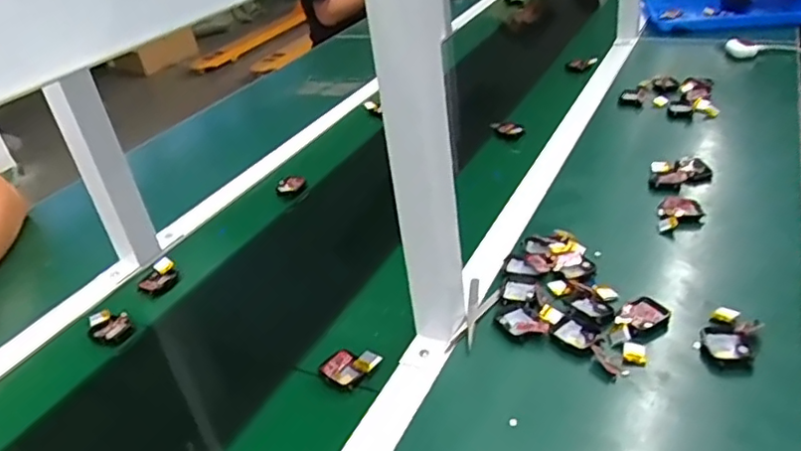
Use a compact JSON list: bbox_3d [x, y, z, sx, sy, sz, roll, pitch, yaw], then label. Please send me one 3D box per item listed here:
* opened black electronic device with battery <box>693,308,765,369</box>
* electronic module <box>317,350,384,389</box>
[{"bbox_3d":[0.300,0.105,0.567,0.046,0.019,0.067,19,42,36],"label":"opened black electronic device with battery"},{"bbox_3d":[-0.049,0.134,0.603,0.050,0.014,0.045,-30,38,-29],"label":"electronic module"}]

